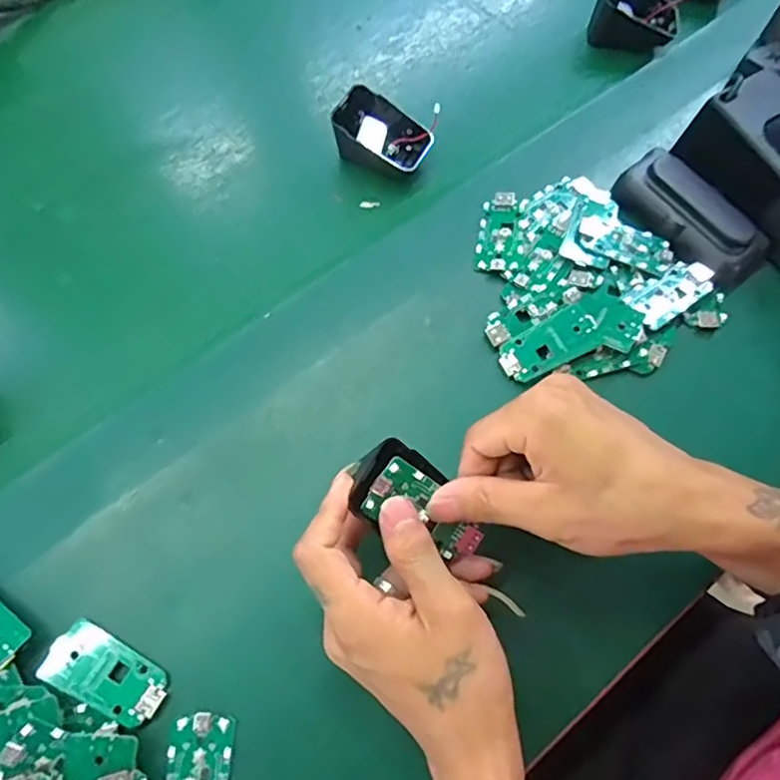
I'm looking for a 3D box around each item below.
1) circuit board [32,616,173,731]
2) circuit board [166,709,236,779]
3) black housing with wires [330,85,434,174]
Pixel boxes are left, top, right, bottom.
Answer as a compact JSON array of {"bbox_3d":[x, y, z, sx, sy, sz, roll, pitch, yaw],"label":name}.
[{"bbox_3d":[-0.147,0.147,0.302,0.063,0.009,0.031,24,69,9],"label":"circuit board"},{"bbox_3d":[-0.096,0.196,0.288,0.031,0.004,0.064,3,67,1],"label":"circuit board"},{"bbox_3d":[-0.005,-0.185,0.429,0.064,0.042,0.049,31,70,12],"label":"black housing with wires"}]

